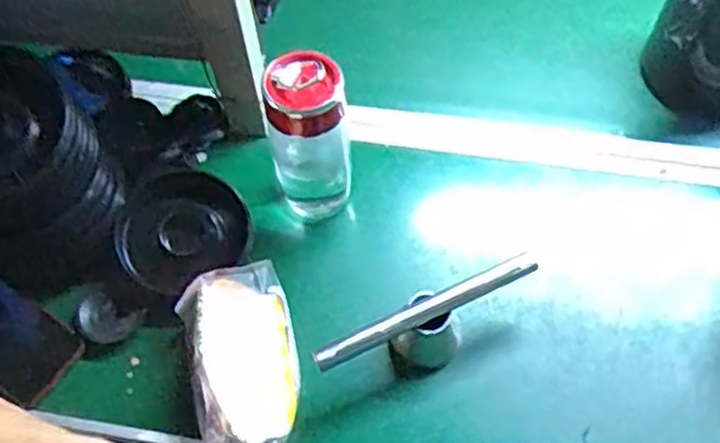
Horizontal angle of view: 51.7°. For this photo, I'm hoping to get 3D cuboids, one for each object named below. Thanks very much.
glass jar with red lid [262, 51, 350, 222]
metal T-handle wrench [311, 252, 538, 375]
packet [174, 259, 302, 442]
[{"bbox_3d":[-0.043,-0.071,0.646,0.062,0.160,0.055,-16,60,-7],"label":"glass jar with red lid"},{"bbox_3d":[0.060,0.093,0.623,0.192,0.069,0.042,-26,62,-13],"label":"metal T-handle wrench"},{"bbox_3d":[-0.096,0.114,0.620,0.088,0.045,0.169,-15,60,-7],"label":"packet"}]

